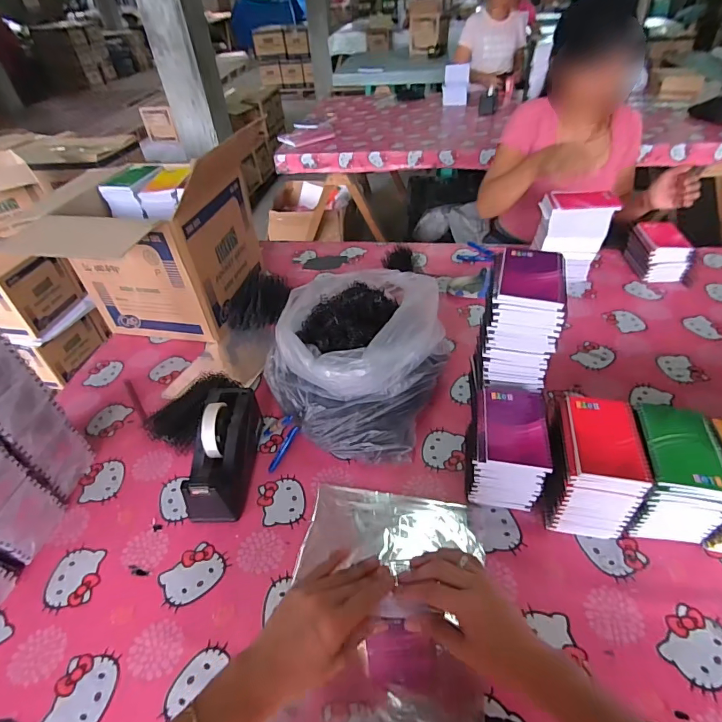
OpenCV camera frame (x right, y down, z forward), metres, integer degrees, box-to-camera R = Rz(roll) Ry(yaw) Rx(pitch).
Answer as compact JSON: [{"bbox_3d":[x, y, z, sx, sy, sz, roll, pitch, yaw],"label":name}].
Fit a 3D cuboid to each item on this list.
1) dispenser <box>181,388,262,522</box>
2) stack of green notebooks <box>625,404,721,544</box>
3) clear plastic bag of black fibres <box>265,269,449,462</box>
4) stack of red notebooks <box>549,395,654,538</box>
[{"bbox_3d":[-0.223,0.140,0.685,0.082,0.122,0.204,-1,42,4],"label":"dispenser"},{"bbox_3d":[0.426,0.160,0.593,0.104,0.137,0.132,3,43,9],"label":"stack of green notebooks"},{"bbox_3d":[0.004,-0.033,0.794,0.292,0.201,0.395,15,46,21],"label":"clear plastic bag of black fibres"},{"bbox_3d":[0.326,0.153,0.604,0.099,0.143,0.144,5,43,11],"label":"stack of red notebooks"}]

